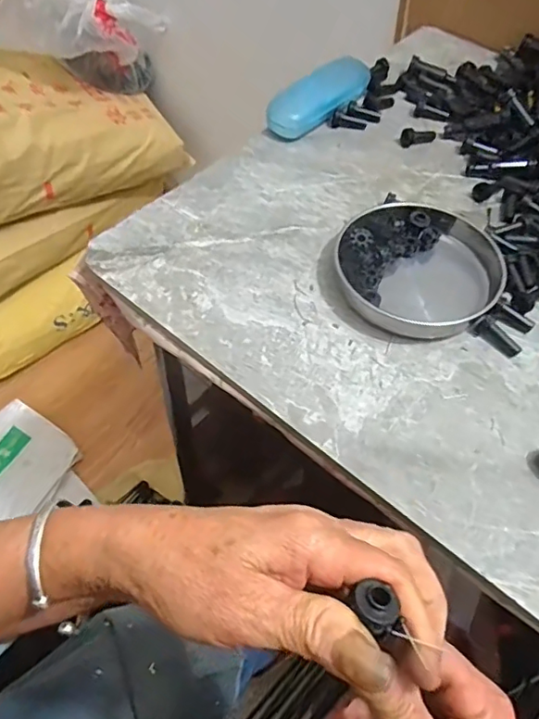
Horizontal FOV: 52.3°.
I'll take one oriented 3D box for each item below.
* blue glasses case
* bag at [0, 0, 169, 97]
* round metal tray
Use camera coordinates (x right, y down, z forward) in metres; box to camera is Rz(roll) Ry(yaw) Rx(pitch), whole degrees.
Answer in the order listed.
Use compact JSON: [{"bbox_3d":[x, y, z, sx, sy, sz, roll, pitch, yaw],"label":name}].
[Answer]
[{"bbox_3d":[0.059,-0.290,0.606,0.049,0.039,0.154,39,63,21],"label":"blue glasses case"},{"bbox_3d":[-0.366,-0.603,1.071,0.317,0.197,0.151,-1,57,-4],"label":"bag"},{"bbox_3d":[0.133,-0.086,0.479,0.138,0.021,0.152,19,58,10],"label":"round metal tray"}]

